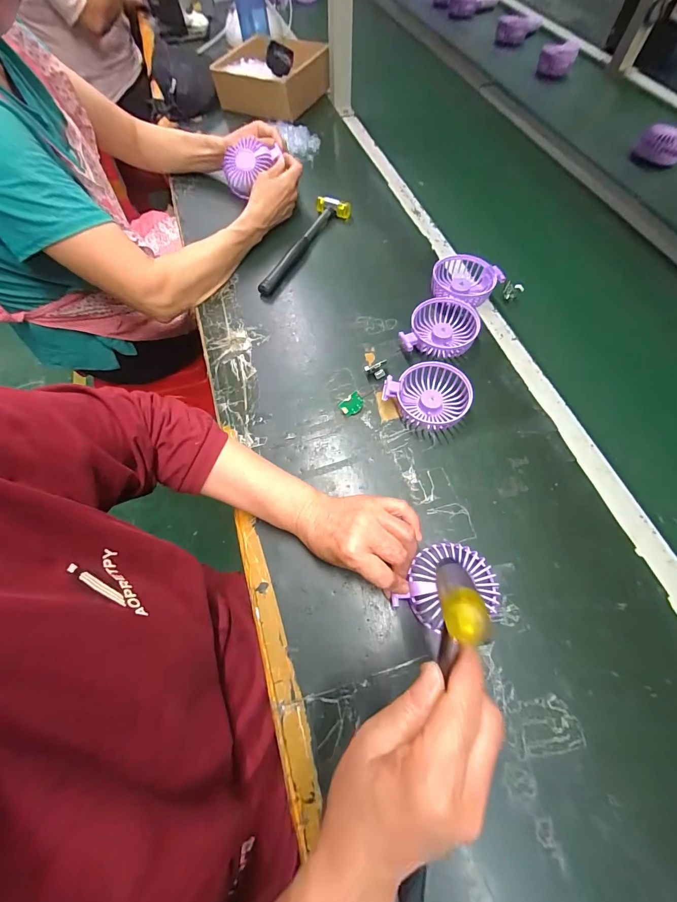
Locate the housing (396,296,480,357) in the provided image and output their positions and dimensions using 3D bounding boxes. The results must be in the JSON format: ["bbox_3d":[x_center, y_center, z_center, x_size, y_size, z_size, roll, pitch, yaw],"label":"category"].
[{"bbox_3d":[0.141,-0.170,0.489,0.100,0.035,0.088,12,65,7],"label":"housing"}]

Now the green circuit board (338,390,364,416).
[{"bbox_3d":[0.018,-0.060,0.455,0.030,0.006,0.025,-40,112,0],"label":"green circuit board"}]

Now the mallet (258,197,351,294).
[{"bbox_3d":[-0.060,-0.345,0.587,0.060,0.035,0.231,25,67,13],"label":"mallet"}]

